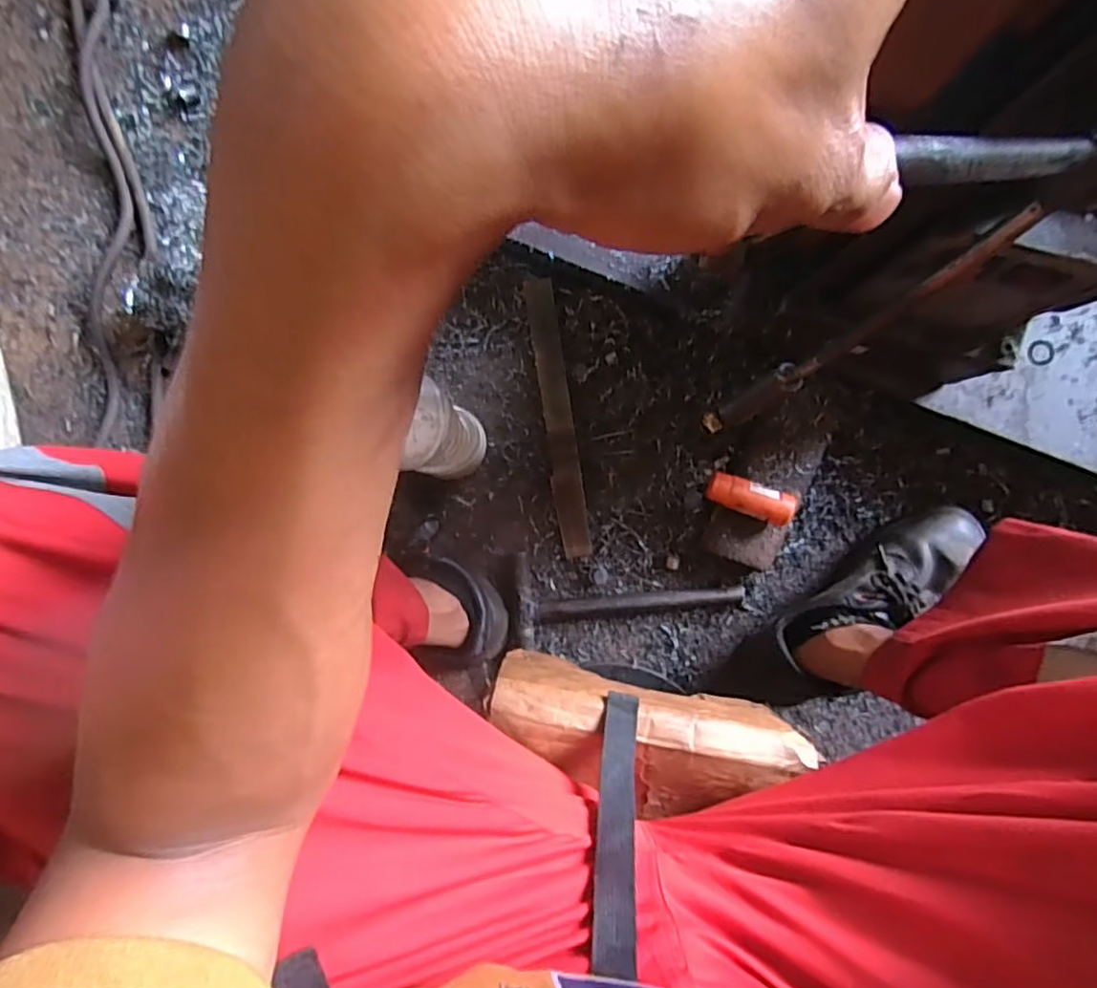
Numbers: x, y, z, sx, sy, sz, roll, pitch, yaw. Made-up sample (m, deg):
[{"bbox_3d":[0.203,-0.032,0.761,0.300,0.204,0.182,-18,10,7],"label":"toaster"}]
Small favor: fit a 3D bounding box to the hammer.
[{"bbox_3d":[0.092,0.116,0.722,0.255,0.029,0.102,-3,90,0],"label":"hammer"}]

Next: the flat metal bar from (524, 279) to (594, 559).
[{"bbox_3d":[0.012,-0.085,0.724,0.034,0.006,0.315,-9,90,0],"label":"flat metal bar"}]

